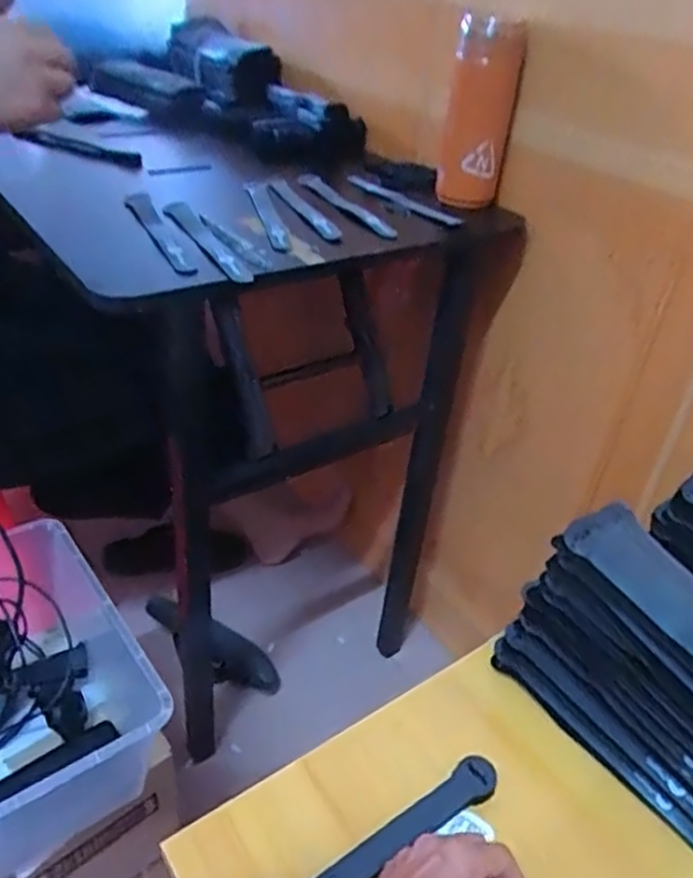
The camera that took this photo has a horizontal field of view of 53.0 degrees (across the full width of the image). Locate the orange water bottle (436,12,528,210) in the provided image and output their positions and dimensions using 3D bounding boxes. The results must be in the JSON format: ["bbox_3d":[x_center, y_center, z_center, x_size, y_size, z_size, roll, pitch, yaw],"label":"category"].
[{"bbox_3d":[0.149,-0.360,0.781,0.072,0.187,0.061,13,36,11],"label":"orange water bottle"}]

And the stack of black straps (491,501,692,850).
[{"bbox_3d":[0.224,0.167,0.504,0.100,0.129,0.197,-18,42,-29],"label":"stack of black straps"}]

